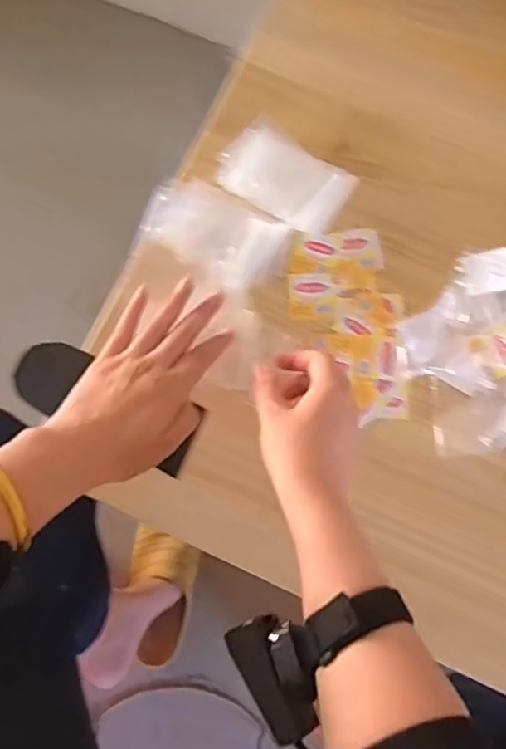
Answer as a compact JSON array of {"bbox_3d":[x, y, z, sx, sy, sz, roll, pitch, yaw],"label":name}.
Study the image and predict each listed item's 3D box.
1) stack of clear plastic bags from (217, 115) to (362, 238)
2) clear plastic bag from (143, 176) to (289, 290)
[{"bbox_3d":[0.030,-0.177,0.588,0.113,0.012,0.071,33,78,6],"label":"stack of clear plastic bags"},{"bbox_3d":[-0.032,-0.128,0.565,0.112,0.022,0.072,31,78,6],"label":"clear plastic bag"}]

